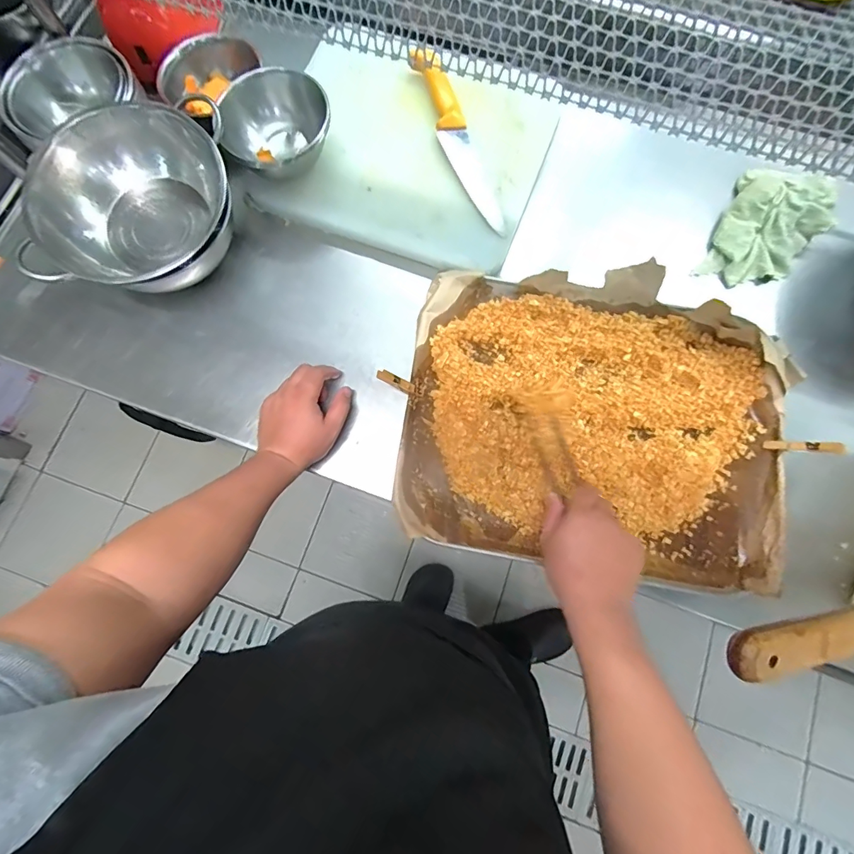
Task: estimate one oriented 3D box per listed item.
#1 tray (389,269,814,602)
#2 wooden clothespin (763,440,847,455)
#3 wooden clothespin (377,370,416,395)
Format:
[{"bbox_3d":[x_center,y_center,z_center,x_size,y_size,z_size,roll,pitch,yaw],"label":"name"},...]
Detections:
[{"bbox_3d":[0.211,-0.014,0.565,0.459,0.045,0.366,8,77,4],"label":"tray"},{"bbox_3d":[0.449,0.023,0.528,0.075,0.010,0.012,2,71,47],"label":"wooden clothespin"},{"bbox_3d":[-0.037,-0.056,0.552,0.012,0.059,0.013,-1,71,47],"label":"wooden clothespin"}]

